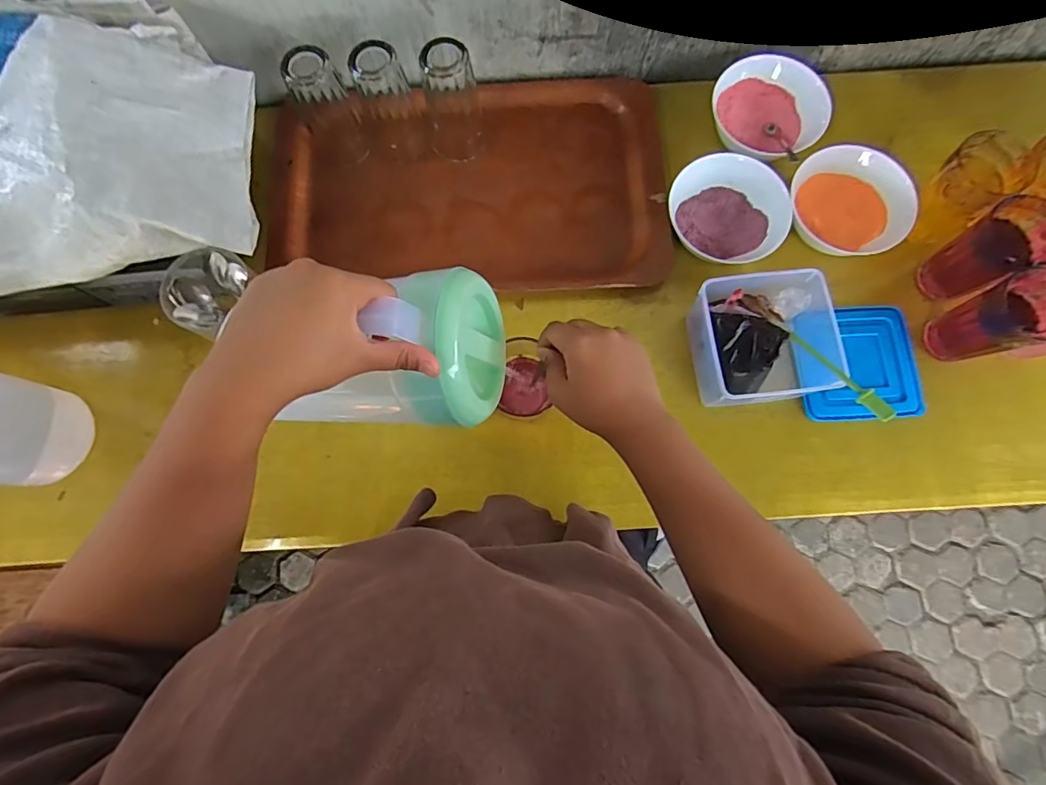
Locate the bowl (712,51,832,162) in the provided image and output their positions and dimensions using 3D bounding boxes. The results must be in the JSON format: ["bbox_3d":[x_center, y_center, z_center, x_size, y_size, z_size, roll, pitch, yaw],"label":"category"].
[{"bbox_3d":[0.309,-0.360,0.646,0.113,0.051,0.133,-27,80,-4],"label":"bowl"}]

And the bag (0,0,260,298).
[{"bbox_3d":[-0.482,-0.266,0.517,0.360,0.117,0.298,-13,79,-1],"label":"bag"}]

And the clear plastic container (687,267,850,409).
[{"bbox_3d":[0.270,-0.059,0.579,0.146,0.080,0.136,-8,79,0],"label":"clear plastic container"}]

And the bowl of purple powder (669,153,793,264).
[{"bbox_3d":[0.249,-0.222,0.617,0.136,0.055,0.110,9,80,3],"label":"bowl of purple powder"}]

